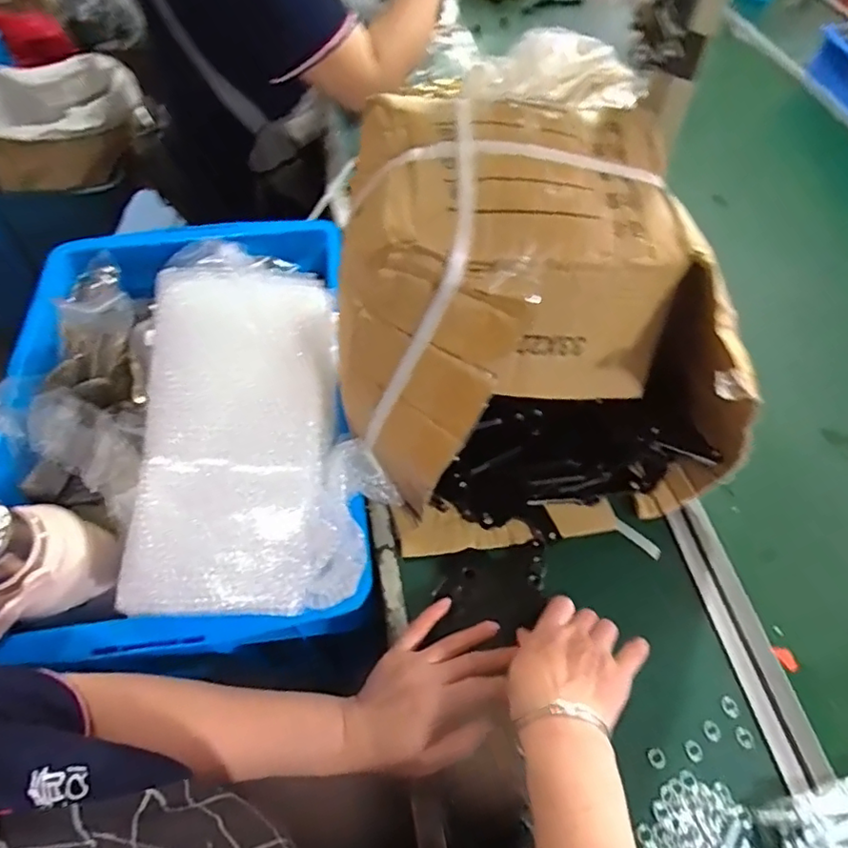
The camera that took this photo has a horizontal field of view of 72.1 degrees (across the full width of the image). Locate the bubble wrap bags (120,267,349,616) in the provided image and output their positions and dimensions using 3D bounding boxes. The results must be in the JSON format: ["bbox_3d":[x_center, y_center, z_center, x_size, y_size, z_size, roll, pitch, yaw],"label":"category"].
[{"bbox_3d":[-0.162,0.000,0.517,0.184,0.051,0.319,-2,75,-4],"label":"bubble wrap bags"}]

